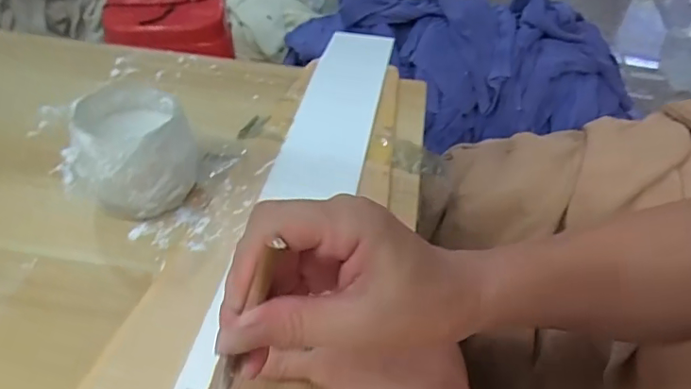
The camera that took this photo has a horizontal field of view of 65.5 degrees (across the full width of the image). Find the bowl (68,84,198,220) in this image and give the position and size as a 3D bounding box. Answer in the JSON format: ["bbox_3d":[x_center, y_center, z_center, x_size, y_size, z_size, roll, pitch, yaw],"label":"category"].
[{"bbox_3d":[-0.163,-0.032,0.423,0.088,0.082,0.094,-12,45,-16],"label":"bowl"}]

